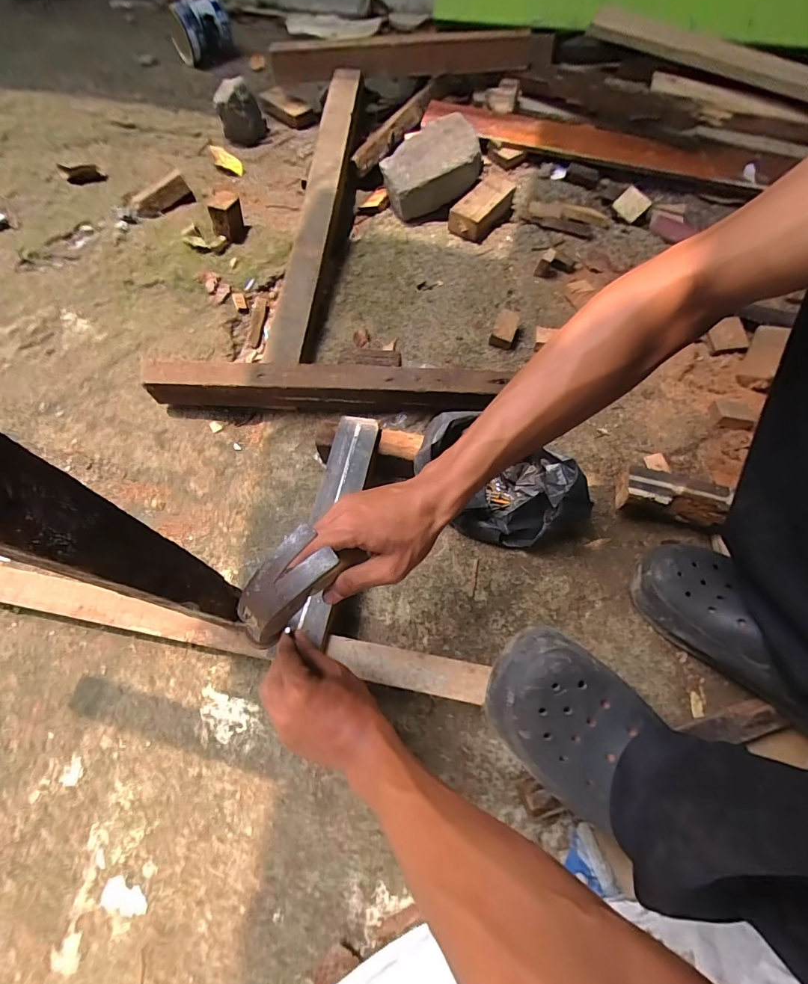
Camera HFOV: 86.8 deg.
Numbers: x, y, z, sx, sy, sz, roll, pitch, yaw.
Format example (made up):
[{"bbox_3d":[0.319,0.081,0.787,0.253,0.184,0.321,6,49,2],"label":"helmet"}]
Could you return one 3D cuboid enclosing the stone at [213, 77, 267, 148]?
[{"bbox_3d":[-0.345,-0.800,0.909,0.093,0.116,0.057,-17,67,-7],"label":"stone"}]

